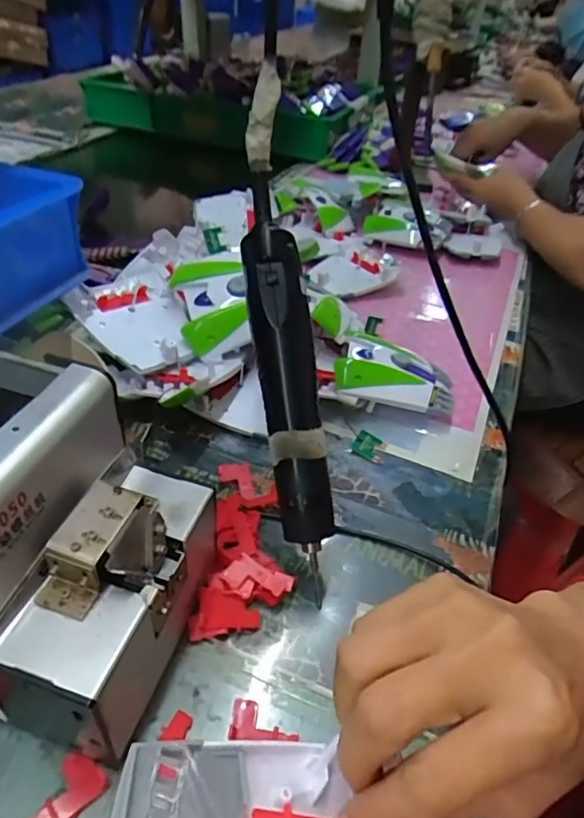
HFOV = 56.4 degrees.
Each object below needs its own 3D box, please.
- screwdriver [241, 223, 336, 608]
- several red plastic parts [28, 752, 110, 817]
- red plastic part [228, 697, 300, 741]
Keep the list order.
[{"bbox_3d":[0.000,-0.001,0.346,0.035,0.224,0.028,-8,-1,-17],"label":"screwdriver"},{"bbox_3d":[-0.113,0.189,0.252,0.025,0.010,0.056,26,44,21],"label":"several red plastic parts"},{"bbox_3d":[-0.014,0.166,0.289,0.036,0.010,0.022,8,40,2],"label":"red plastic part"}]

